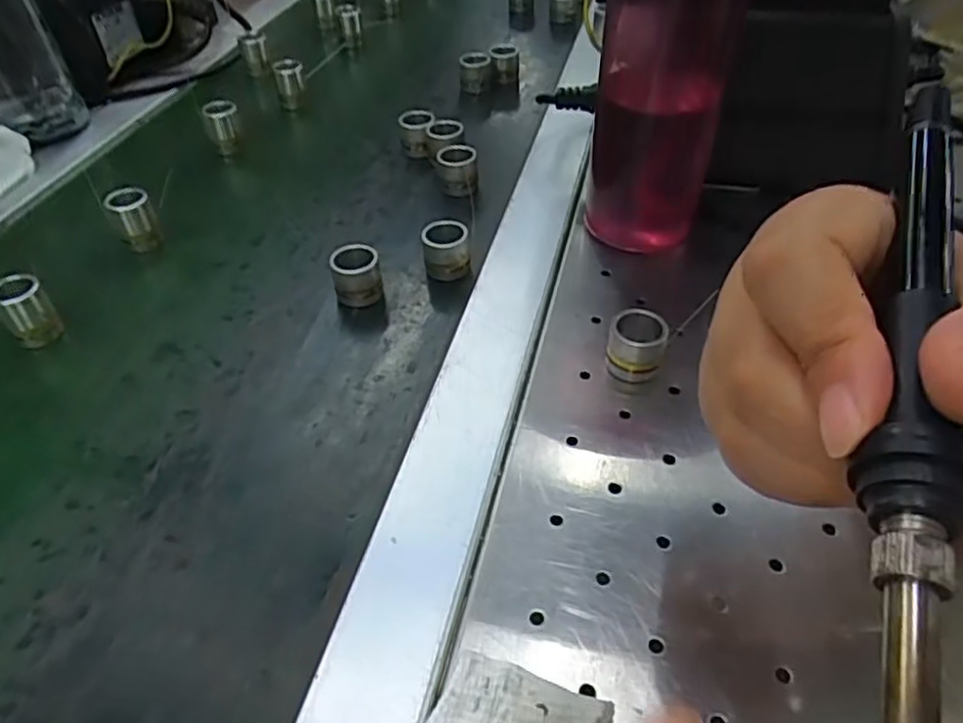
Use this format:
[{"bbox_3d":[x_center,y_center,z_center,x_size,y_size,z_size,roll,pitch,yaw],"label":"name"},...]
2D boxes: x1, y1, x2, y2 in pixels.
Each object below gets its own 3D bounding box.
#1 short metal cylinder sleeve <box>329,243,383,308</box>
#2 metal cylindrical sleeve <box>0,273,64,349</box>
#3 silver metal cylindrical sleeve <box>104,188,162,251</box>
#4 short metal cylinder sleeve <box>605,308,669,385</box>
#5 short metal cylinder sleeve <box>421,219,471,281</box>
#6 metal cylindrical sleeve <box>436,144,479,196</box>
[{"bbox_3d":[-0.064,-0.044,0.357,0.023,0.027,0.018,-4,44,-4],"label":"short metal cylinder sleeve"},{"bbox_3d":[-0.224,-0.022,0.346,0.022,0.038,0.018,-35,54,-30],"label":"metal cylindrical sleeve"},{"bbox_3d":[-0.201,-0.082,0.406,0.022,0.036,0.020,0,44,0],"label":"silver metal cylindrical sleeve"},{"bbox_3d":[0.068,-0.007,0.305,0.024,0.024,0.022,8,45,8],"label":"short metal cylinder sleeve"},{"bbox_3d":[-0.019,-0.058,0.367,0.024,0.025,0.019,-4,44,-4],"label":"short metal cylinder sleeve"},{"bbox_3d":[-0.015,-0.119,0.437,0.023,0.024,0.030,-5,44,-5],"label":"metal cylindrical sleeve"}]

